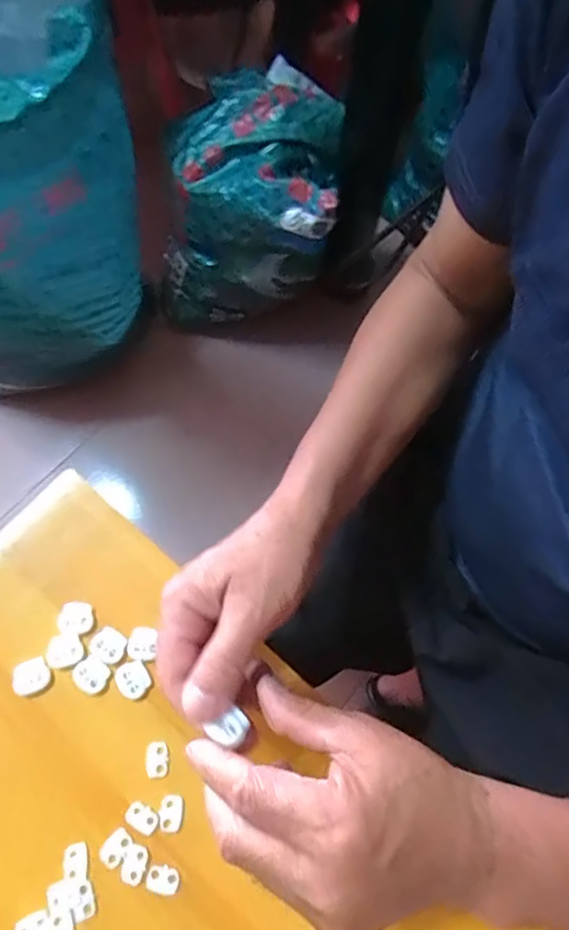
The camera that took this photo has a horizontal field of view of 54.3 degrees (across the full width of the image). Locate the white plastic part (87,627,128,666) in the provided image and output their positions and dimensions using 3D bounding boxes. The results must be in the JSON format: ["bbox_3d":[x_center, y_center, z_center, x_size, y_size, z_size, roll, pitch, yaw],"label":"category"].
[{"bbox_3d":[-0.116,0.119,0.364,0.022,0.004,0.020,30,72,9],"label":"white plastic part"}]

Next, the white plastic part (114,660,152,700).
[{"bbox_3d":[-0.099,0.139,0.359,0.020,0.004,0.022,-30,74,-12],"label":"white plastic part"}]

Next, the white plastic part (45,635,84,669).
[{"bbox_3d":[-0.145,0.121,0.363,0.024,0.004,0.020,-11,71,-5],"label":"white plastic part"}]

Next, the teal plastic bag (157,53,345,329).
[{"bbox_3d":[-0.065,-0.430,0.908,0.284,0.286,0.274,5,70,0],"label":"teal plastic bag"}]

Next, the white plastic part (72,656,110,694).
[{"bbox_3d":[-0.126,0.136,0.358,0.022,0.004,0.019,28,72,8],"label":"white plastic part"}]

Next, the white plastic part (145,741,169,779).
[{"bbox_3d":[-0.080,0.184,0.345,0.014,0.004,0.020,-1,70,-2],"label":"white plastic part"}]

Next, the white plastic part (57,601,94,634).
[{"bbox_3d":[-0.139,0.101,0.369,0.022,0.004,0.020,4,70,0],"label":"white plastic part"}]

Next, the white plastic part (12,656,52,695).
[{"bbox_3d":[-0.164,0.135,0.356,0.023,0.004,0.020,-21,72,-9],"label":"white plastic part"}]

